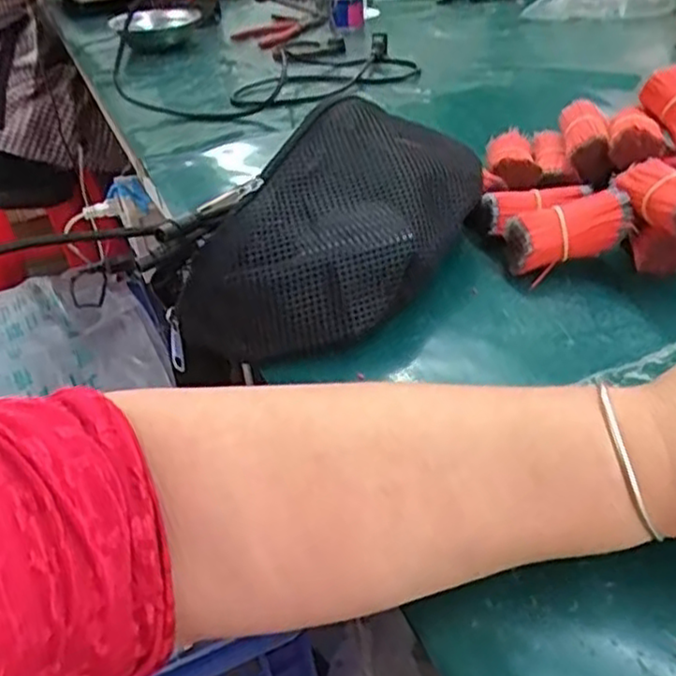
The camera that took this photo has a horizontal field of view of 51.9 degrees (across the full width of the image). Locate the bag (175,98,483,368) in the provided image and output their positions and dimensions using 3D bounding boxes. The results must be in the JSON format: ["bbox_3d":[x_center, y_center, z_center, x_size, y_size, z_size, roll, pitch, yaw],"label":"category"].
[{"bbox_3d":[0.009,-0.070,0.424,0.101,0.090,0.208,25,47,30],"label":"bag"}]

